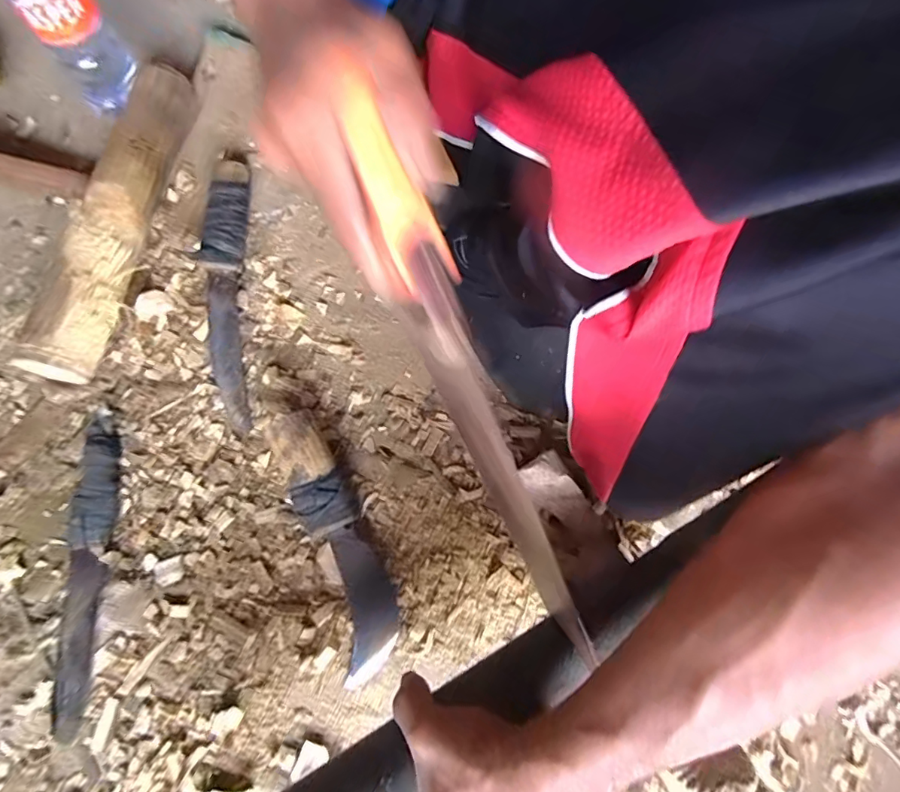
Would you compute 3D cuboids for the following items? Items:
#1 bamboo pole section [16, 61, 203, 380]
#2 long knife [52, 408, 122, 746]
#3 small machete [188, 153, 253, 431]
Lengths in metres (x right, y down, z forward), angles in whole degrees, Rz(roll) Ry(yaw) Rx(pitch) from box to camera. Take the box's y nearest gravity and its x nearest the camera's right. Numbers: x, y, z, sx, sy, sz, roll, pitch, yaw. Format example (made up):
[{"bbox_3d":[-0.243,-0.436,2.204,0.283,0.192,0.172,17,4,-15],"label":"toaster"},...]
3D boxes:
[{"bbox_3d":[-0.345,-0.189,0.532,0.051,0.067,0.360,9,73,1],"label":"bamboo pole section"},{"bbox_3d":[-0.329,0.149,0.448,0.040,0.023,0.275,-3,73,-3],"label":"long knife"},{"bbox_3d":[-0.240,-0.114,0.530,0.048,0.034,0.300,-4,73,-3],"label":"small machete"}]

